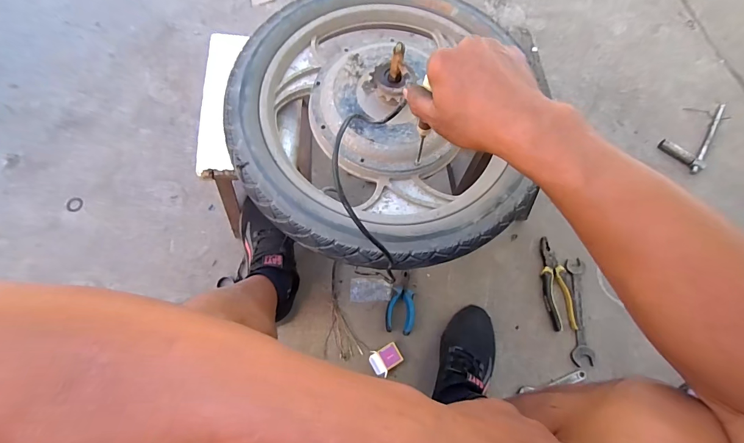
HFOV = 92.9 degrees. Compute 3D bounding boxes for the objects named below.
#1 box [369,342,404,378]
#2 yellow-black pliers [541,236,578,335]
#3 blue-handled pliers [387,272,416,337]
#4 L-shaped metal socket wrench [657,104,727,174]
[{"bbox_3d":[0.027,0.266,0.687,0.061,0.020,0.047,-35,76,-13],"label":"box"},{"bbox_3d":[0.385,0.128,0.745,0.053,0.014,0.189,-3,71,-3],"label":"yellow-black pliers"},{"bbox_3d":[0.064,0.163,0.719,0.056,0.012,0.122,13,71,2],"label":"blue-handled pliers"},{"bbox_3d":[0.831,-0.208,0.877,0.222,0.022,0.104,-31,75,-12],"label":"L-shaped metal socket wrench"}]

